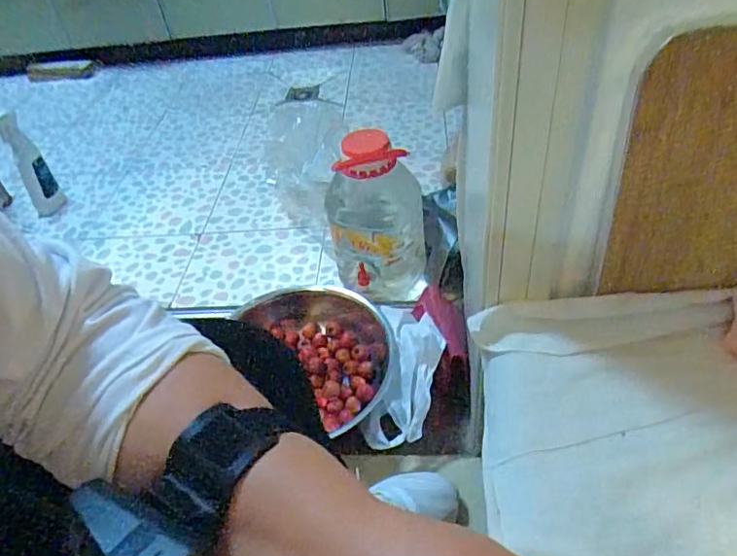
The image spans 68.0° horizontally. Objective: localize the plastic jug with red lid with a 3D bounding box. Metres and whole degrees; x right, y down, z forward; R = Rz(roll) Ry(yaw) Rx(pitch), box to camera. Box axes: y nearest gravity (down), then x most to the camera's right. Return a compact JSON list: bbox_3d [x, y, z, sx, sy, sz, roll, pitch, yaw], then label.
[{"bbox_3d":[0.015,-0.100,1.005,0.174,0.317,0.149,-6,44,3],"label":"plastic jug with red lid"}]

